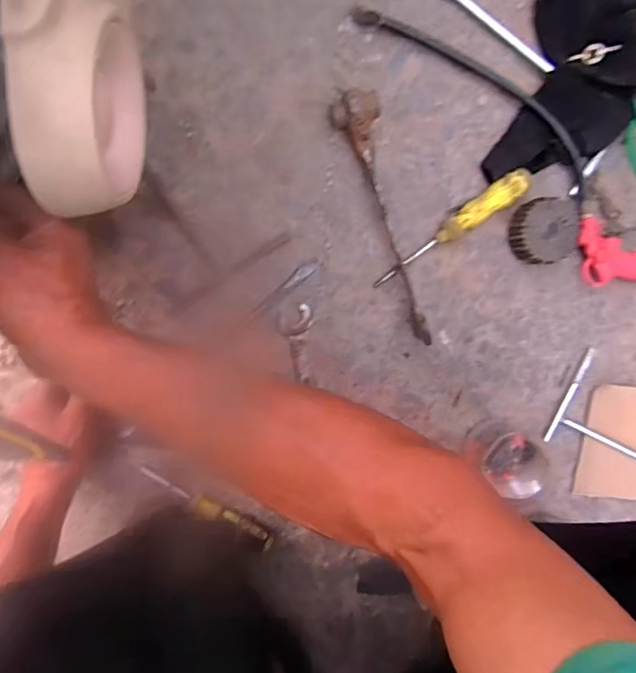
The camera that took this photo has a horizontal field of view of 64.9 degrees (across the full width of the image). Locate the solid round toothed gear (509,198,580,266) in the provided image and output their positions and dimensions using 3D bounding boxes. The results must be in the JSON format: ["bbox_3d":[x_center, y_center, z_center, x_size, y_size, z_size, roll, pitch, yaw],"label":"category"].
[{"bbox_3d":[0.257,-0.121,0.560,0.081,0.039,0.070,-22,96,-3],"label":"solid round toothed gear"}]

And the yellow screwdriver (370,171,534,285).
[{"bbox_3d":[0.150,-0.116,0.552,0.200,0.021,0.029,-38,96,-1],"label":"yellow screwdriver"}]

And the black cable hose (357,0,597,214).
[{"bbox_3d":[0.190,-0.263,0.549,0.337,0.020,0.059,38,91,-6],"label":"black cable hose"}]

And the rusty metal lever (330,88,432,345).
[{"bbox_3d":[0.068,-0.129,0.544,0.050,0.034,0.283,-15,96,-3],"label":"rusty metal lever"}]

